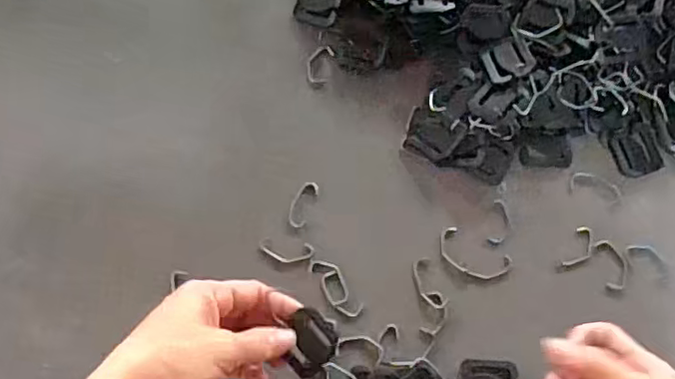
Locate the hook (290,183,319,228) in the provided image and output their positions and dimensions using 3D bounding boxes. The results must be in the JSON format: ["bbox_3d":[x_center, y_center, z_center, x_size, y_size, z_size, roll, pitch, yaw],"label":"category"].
[{"bbox_3d":[-0.026,0.010,0.443,0.015,0.004,0.035,22,77,5],"label":"hook"}]

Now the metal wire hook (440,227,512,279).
[{"bbox_3d":[0.099,0.049,0.438,0.055,0.004,0.026,29,78,6],"label":"metal wire hook"}]

